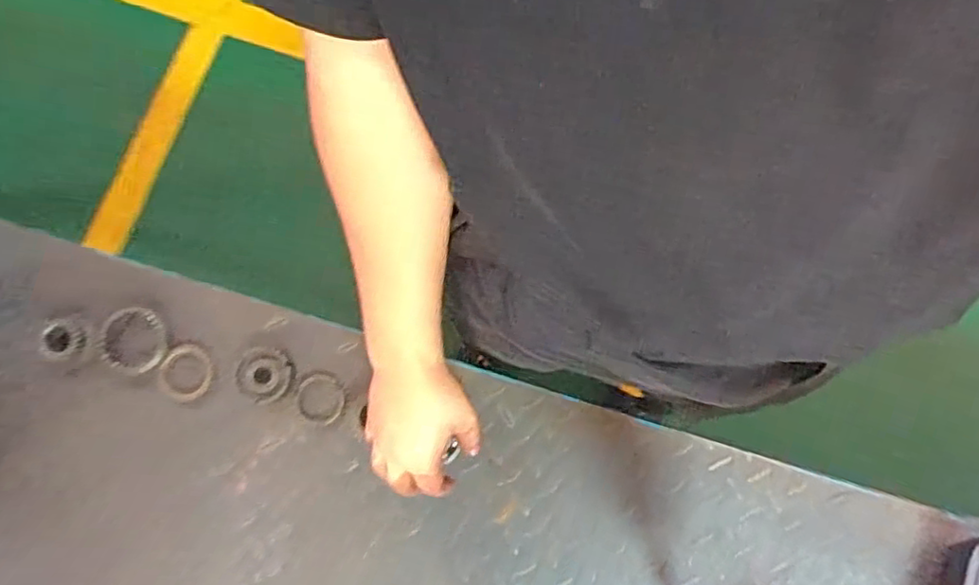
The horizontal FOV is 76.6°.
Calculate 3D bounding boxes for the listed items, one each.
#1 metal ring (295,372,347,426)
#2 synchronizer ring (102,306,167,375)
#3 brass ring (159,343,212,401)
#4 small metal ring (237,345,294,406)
[{"bbox_3d":[-0.172,0.109,0.634,0.051,0.004,0.051,0,80,0],"label":"metal ring"},{"bbox_3d":[-0.364,0.049,0.635,0.065,0.014,0.067,0,88,3],"label":"synchronizer ring"},{"bbox_3d":[-0.314,0.083,0.642,0.050,0.014,0.058,6,80,1],"label":"brass ring"},{"bbox_3d":[-0.228,0.084,0.631,0.054,0.016,0.055,0,80,0],"label":"small metal ring"}]

